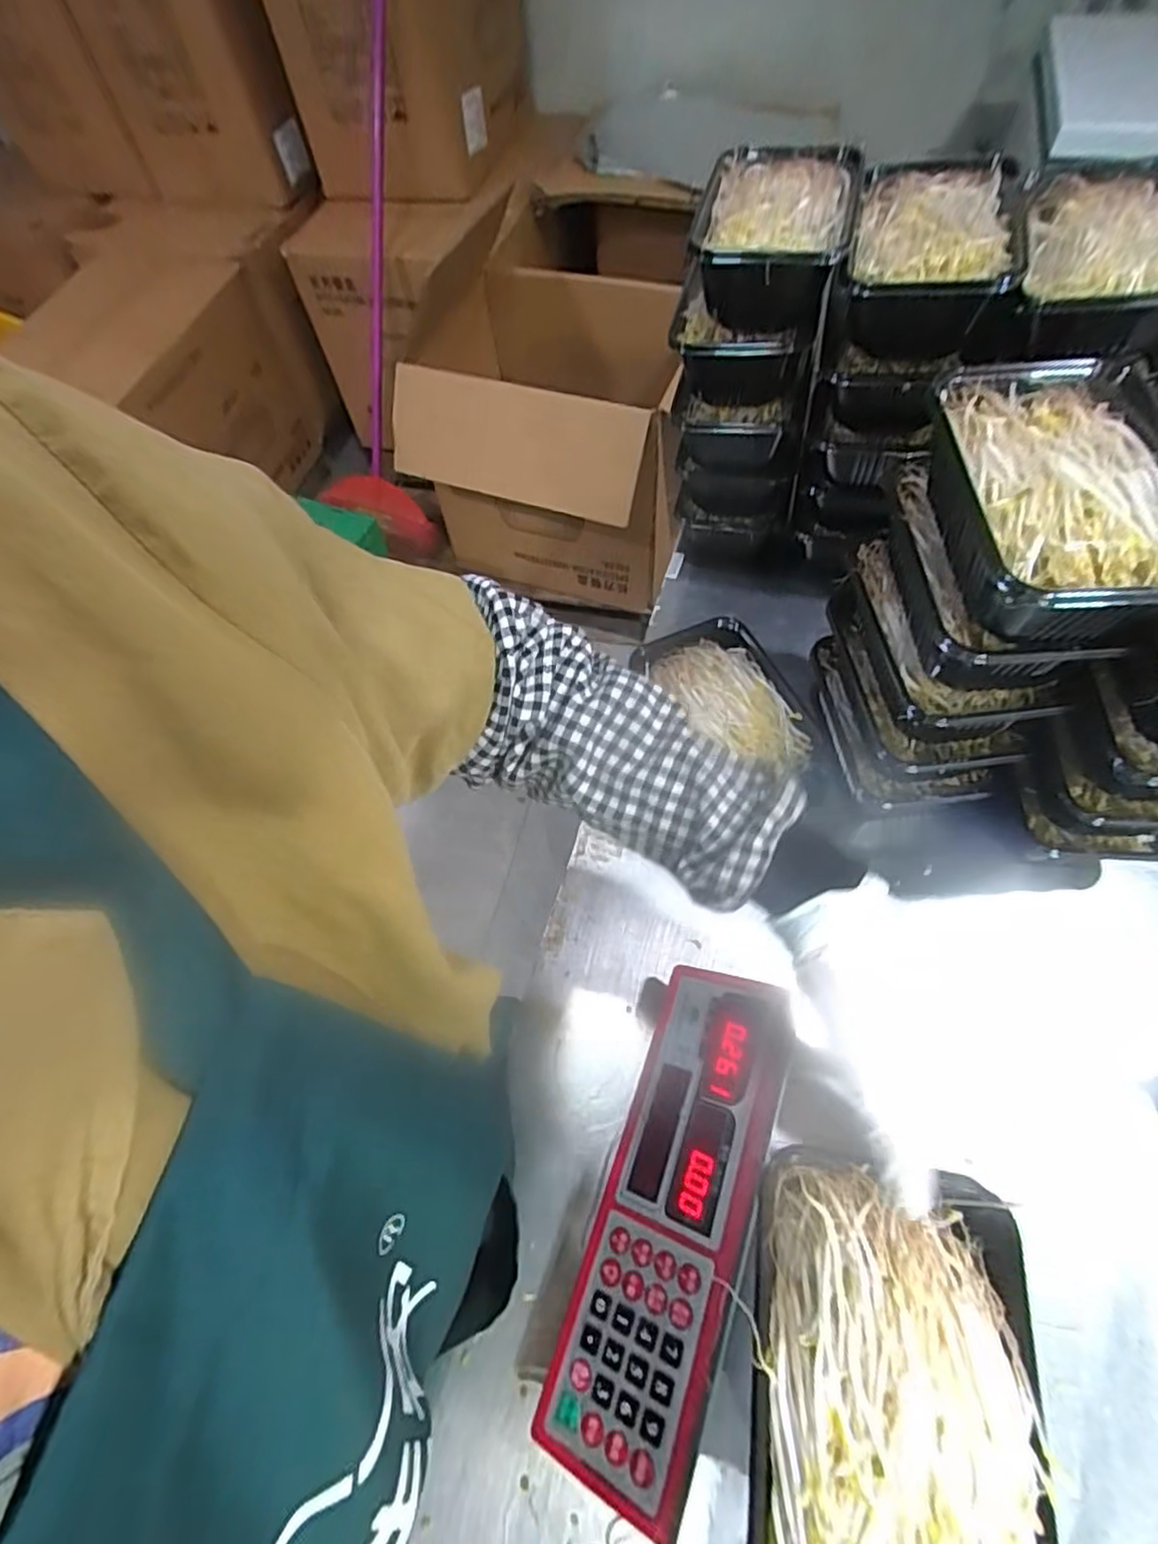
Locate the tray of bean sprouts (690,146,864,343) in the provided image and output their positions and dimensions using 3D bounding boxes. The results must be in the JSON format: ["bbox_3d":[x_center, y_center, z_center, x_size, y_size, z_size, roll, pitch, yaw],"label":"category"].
[{"bbox_3d":[0.157,-0.421,0.543,0.115,0.073,0.177,13,63,11],"label":"tray of bean sprouts"}]

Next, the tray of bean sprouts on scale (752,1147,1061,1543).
[{"bbox_3d":[0.142,0.279,0.301,0.115,0.061,0.174,7,62,7],"label":"tray of bean sprouts on scale"}]

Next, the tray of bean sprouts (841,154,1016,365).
[{"bbox_3d":[0.262,-0.385,0.507,0.111,0.066,0.183,14,63,11],"label":"tray of bean sprouts"}]

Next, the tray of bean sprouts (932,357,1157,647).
[{"bbox_3d":[0.271,-0.145,0.383,0.130,0.065,0.192,0,61,4],"label":"tray of bean sprouts"}]

